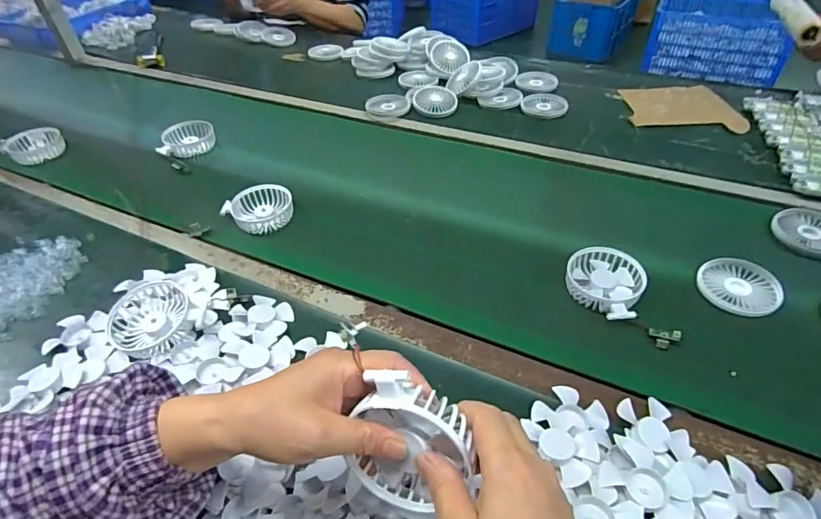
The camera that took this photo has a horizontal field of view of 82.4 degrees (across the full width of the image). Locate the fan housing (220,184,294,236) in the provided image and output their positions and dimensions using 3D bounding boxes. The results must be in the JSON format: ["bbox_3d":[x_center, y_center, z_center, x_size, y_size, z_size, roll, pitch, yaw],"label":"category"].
[{"bbox_3d":[-0.227,-0.074,0.704,0.096,0.030,0.082,-24,47,-20],"label":"fan housing"}]

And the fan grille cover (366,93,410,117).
[{"bbox_3d":[-0.044,-0.301,0.922,0.084,0.018,0.084,0,43,3],"label":"fan grille cover"}]

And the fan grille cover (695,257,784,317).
[{"bbox_3d":[0.399,0.030,0.569,0.086,0.010,0.094,28,52,30],"label":"fan grille cover"}]

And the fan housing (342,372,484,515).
[{"bbox_3d":[-0.003,0.116,0.309,0.080,0.106,0.036,37,32,4],"label":"fan housing"}]

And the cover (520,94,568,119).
[{"bbox_3d":[0.257,-0.300,0.910,0.077,0.016,0.083,-10,44,-6],"label":"cover"}]

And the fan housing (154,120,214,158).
[{"bbox_3d":[-0.416,-0.222,0.877,0.100,0.036,0.089,-19,45,-15],"label":"fan housing"}]

